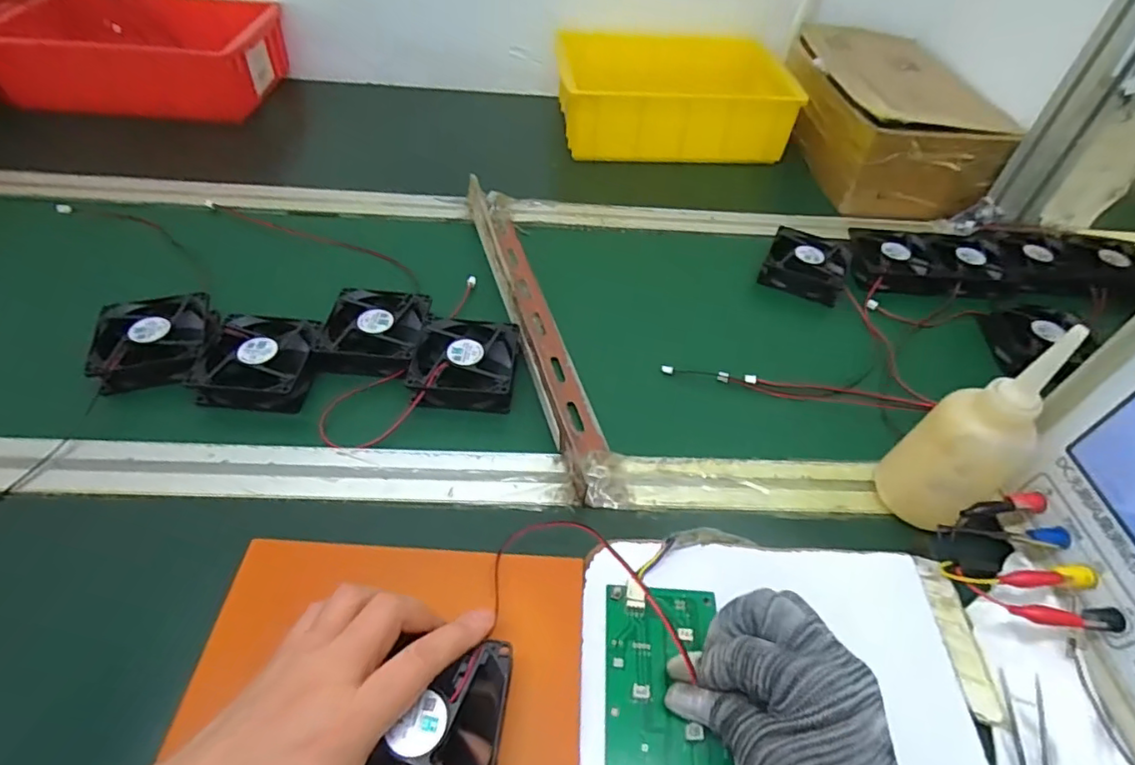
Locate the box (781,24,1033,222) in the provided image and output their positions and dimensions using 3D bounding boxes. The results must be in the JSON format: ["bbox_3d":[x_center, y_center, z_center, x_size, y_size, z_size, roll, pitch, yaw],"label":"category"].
[{"bbox_3d":[0.394,-0.341,0.729,0.190,0.102,0.286,4,47,0],"label":"box"}]

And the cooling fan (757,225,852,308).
[{"bbox_3d":[0.247,-0.122,0.596,0.079,0.032,0.077,22,49,16],"label":"cooling fan"}]

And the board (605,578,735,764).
[{"bbox_3d":[0.052,0.174,0.303,0.064,0.007,0.134,2,51,-2],"label":"board"}]

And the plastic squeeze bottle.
[{"bbox_3d":[0.260,0.029,0.363,0.067,0.133,0.065,-28,55,-27],"label":"plastic squeeze bottle"}]

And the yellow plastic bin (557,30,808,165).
[{"bbox_3d":[0.134,-0.378,0.770,0.289,0.101,0.195,0,47,-4],"label":"yellow plastic bin"}]

